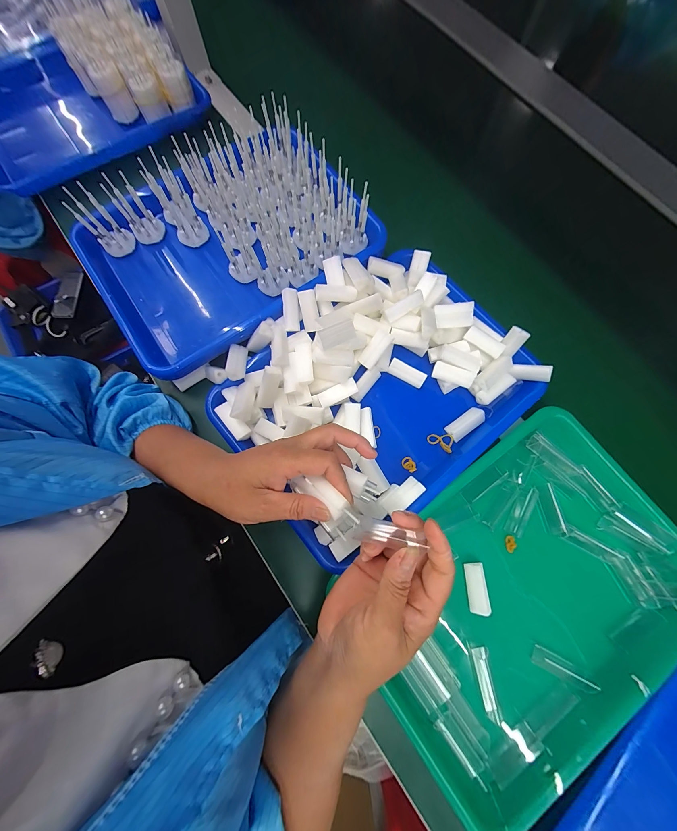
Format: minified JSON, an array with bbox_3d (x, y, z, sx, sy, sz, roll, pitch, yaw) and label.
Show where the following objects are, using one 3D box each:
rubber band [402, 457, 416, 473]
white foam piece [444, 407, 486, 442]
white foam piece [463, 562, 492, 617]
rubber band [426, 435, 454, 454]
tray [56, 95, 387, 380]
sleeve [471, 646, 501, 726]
[{"bbox_3d":[0.081,0.056,0.327,0.017,0.004,0.013,40,81,10],"label":"rubber band"},{"bbox_3d":[0.149,0.010,0.336,0.046,0.011,0.022,-34,78,-6],"label":"white foam piece"},{"bbox_3d":[0.143,0.178,0.297,0.019,0.011,0.045,-2,76,1],"label":"white foam piece"},{"bbox_3d":[0.118,0.031,0.335,0.028,0.008,0.021,12,77,5],"label":"rubber band"},{"bbox_3d":[-0.138,-0.218,0.354,0.324,0.075,0.237,-37,78,-7],"label":"tray"},{"bbox_3d":[0.148,0.267,0.288,0.016,0.007,0.064,-9,76,-1],"label":"sleeve"}]

